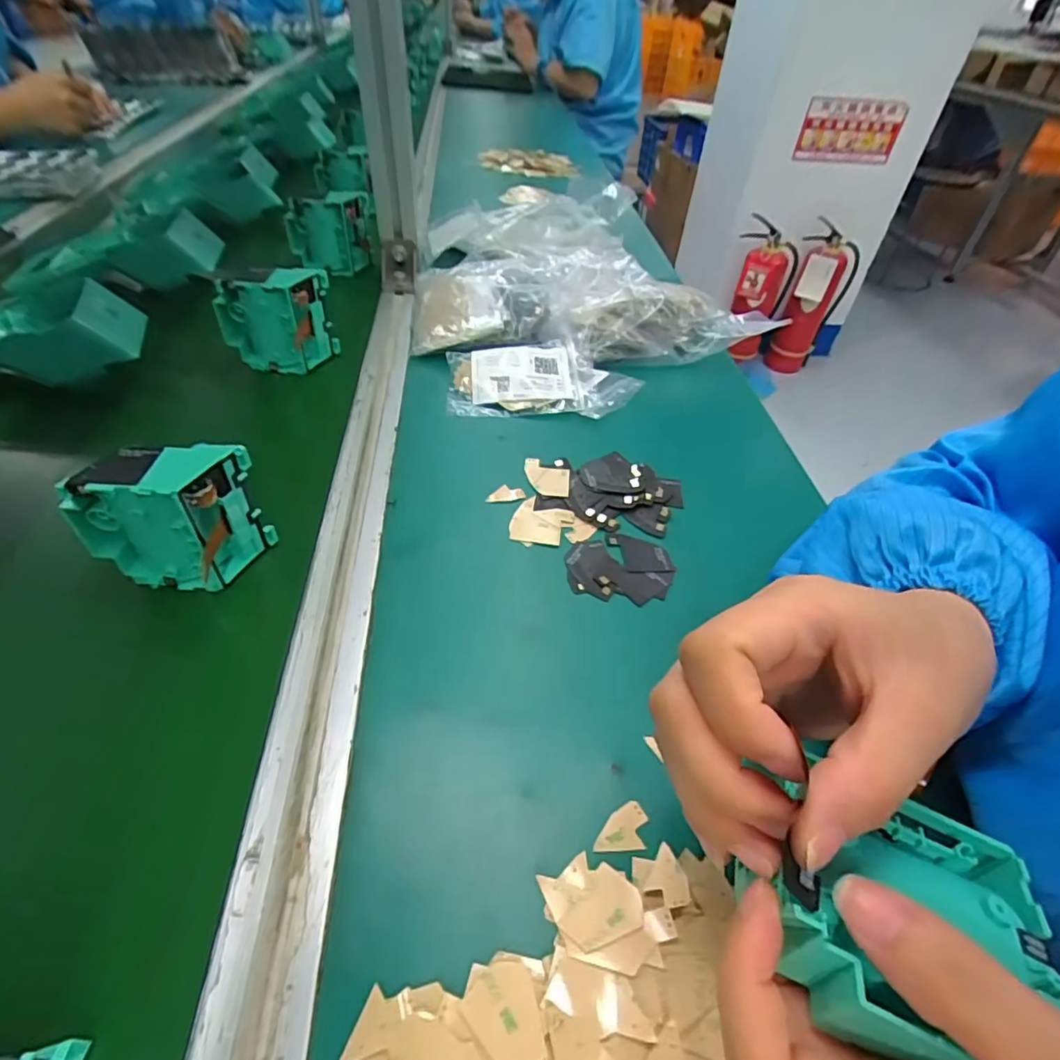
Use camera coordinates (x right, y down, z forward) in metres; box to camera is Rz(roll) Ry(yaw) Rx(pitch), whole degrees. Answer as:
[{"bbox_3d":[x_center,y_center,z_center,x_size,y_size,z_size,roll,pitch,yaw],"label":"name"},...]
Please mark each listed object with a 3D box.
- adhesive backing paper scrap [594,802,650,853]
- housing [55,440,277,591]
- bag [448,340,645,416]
[{"bbox_3d":[0.038,0.125,0.235,0.023,0.004,0.018,-2,47,-5],"label":"adhesive backing paper scrap"},{"bbox_3d":[-0.188,-0.006,0.294,0.082,0.071,0.040,-1,45,-5],"label":"housing"},{"bbox_3d":[0.011,-0.123,0.454,0.151,0.024,0.079,2,45,-2],"label":"bag"}]

